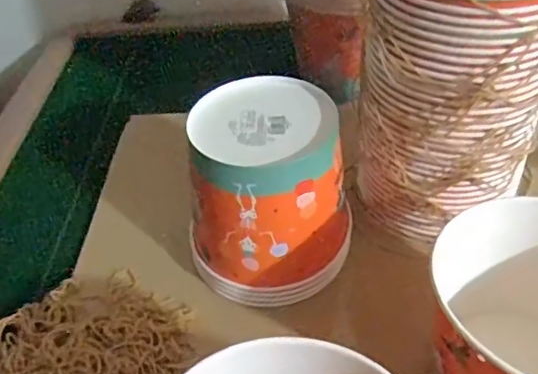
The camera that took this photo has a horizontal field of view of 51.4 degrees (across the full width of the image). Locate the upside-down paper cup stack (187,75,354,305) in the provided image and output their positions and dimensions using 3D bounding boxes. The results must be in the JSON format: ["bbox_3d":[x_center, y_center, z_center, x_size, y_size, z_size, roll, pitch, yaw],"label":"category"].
[{"bbox_3d":[0.001,0.003,0.523,0.143,0.154,0.144,-4,42,0],"label":"upside-down paper cup stack"}]

